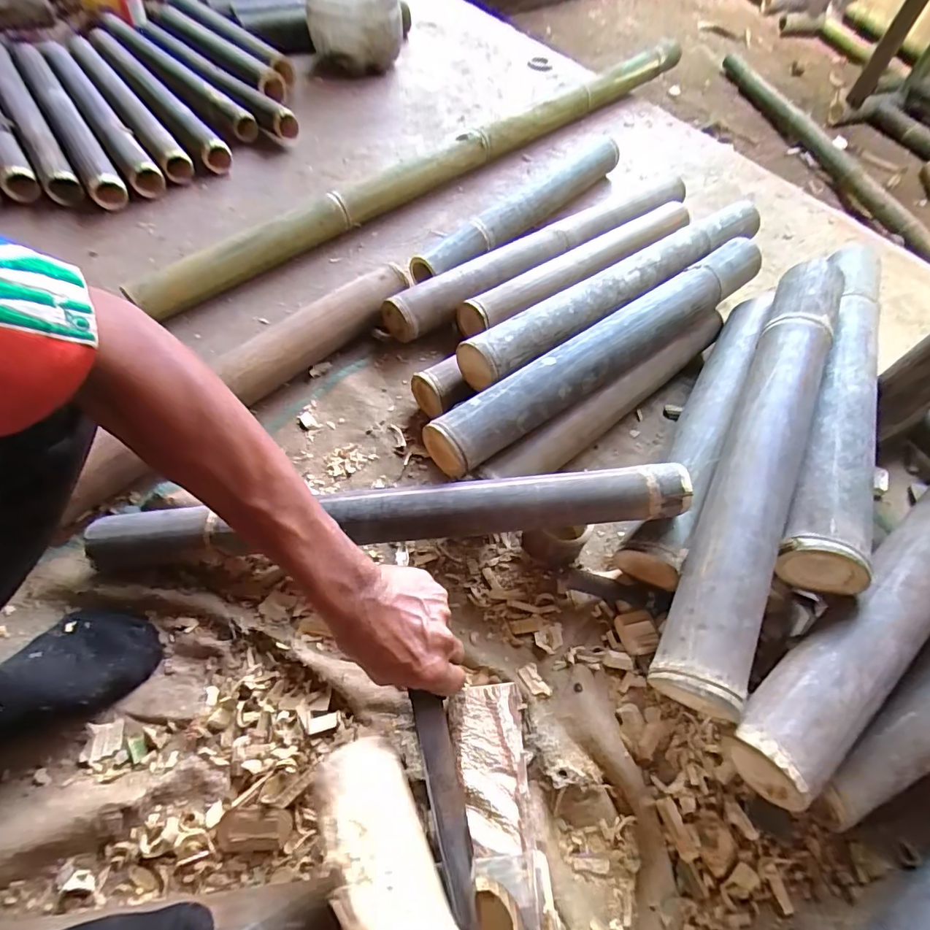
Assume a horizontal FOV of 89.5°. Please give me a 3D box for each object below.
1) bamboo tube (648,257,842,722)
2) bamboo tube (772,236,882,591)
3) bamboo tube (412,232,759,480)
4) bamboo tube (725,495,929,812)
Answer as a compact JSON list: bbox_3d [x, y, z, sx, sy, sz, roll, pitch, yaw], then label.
[{"bbox_3d":[0.351,-0.026,0.545,0.082,0.090,0.609,25,61,13],"label":"bamboo tube"},{"bbox_3d":[0.500,-0.112,0.621,0.080,0.070,0.599,25,61,13],"label":"bamboo tube"},{"bbox_3d":[0.209,-0.170,0.660,0.607,0.067,0.072,-34,65,-20],"label":"bamboo tube"},{"bbox_3d":[0.494,0.107,0.509,0.612,0.065,0.074,-34,66,-20],"label":"bamboo tube"}]

